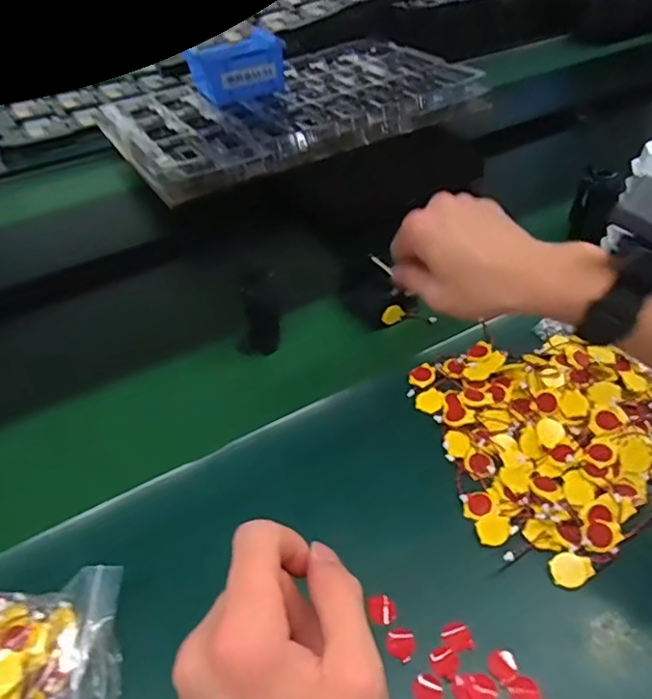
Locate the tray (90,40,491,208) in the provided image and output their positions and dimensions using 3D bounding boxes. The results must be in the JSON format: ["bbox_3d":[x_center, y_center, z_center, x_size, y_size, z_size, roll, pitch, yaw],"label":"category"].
[{"bbox_3d":[-0.048,-0.360,0.832,0.514,0.044,0.302,-28,48,-24],"label":"tray"}]

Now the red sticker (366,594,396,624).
[{"bbox_3d":[0.034,0.154,0.336,0.016,0.004,0.016,-6,43,-4],"label":"red sticker"}]

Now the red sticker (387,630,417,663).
[{"bbox_3d":[0.043,0.168,0.321,0.016,0.004,0.016,15,46,18],"label":"red sticker"}]

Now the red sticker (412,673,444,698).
[{"bbox_3d":[0.055,0.184,0.305,0.016,0.004,0.015,29,51,29],"label":"red sticker"}]

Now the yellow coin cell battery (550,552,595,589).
[{"bbox_3d":[0.150,0.134,0.345,0.023,0.007,0.020,-3,43,-1],"label":"yellow coin cell battery"}]

